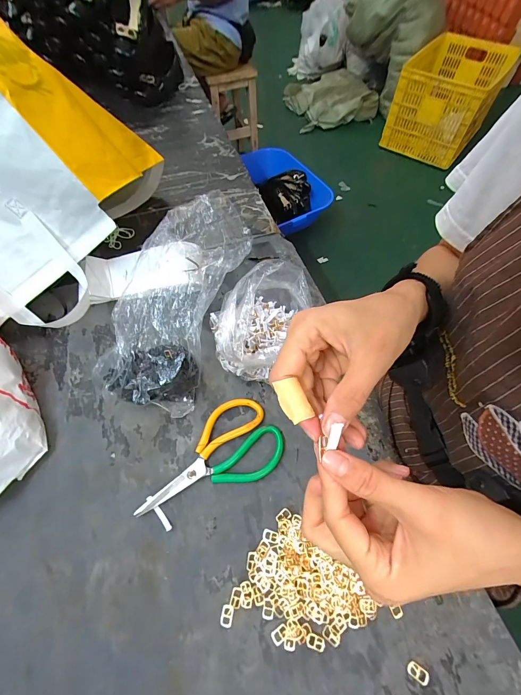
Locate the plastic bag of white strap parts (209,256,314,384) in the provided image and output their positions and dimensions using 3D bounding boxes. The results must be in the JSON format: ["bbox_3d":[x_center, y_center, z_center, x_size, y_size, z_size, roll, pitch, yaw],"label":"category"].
[{"bbox_3d":[0.000,-0.031,0.436,0.141,0.117,0.131,-7,61,-5],"label":"plastic bag of white strap parts"}]

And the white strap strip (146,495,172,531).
[{"bbox_3d":[-0.124,0.201,0.375,0.008,0.006,0.048,-38,68,-20],"label":"white strap strip"}]

